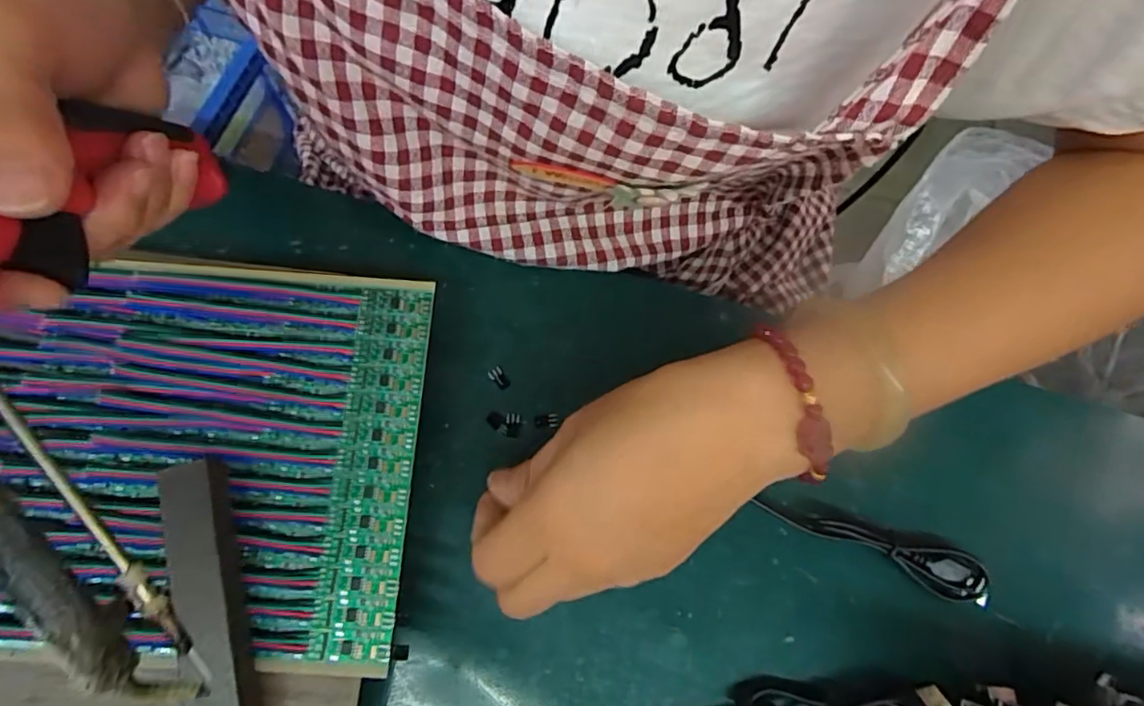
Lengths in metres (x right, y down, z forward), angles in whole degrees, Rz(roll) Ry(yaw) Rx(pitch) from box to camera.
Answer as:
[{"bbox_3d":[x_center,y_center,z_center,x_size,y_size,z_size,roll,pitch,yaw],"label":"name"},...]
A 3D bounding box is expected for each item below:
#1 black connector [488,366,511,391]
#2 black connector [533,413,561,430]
[{"bbox_3d":[-0.036,0.012,0.290,0.008,0.004,0.012,-36,76,-11],"label":"black connector"},{"bbox_3d":[-0.012,0.034,0.287,0.012,0.004,0.008,-9,73,-3],"label":"black connector"}]

